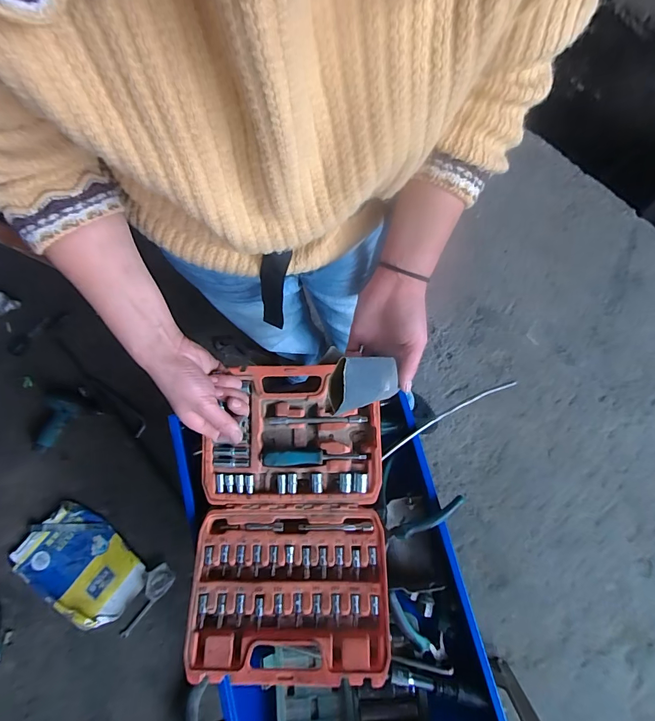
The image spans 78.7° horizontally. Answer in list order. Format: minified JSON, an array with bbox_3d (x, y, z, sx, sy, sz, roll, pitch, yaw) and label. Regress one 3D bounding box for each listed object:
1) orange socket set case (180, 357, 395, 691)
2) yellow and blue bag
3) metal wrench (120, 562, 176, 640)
[{"bbox_3d":[-0.049,0.193,0.528,0.242,0.047,0.377,-1,75,0],"label":"orange socket set case"},{"bbox_3d":[-0.712,0.596,1.159,0.352,0.040,0.229,40,72,2],"label":"yellow and blue bag"},{"bbox_3d":[-0.507,0.655,1.103,0.073,0.027,0.188,40,79,10],"label":"metal wrench"}]

